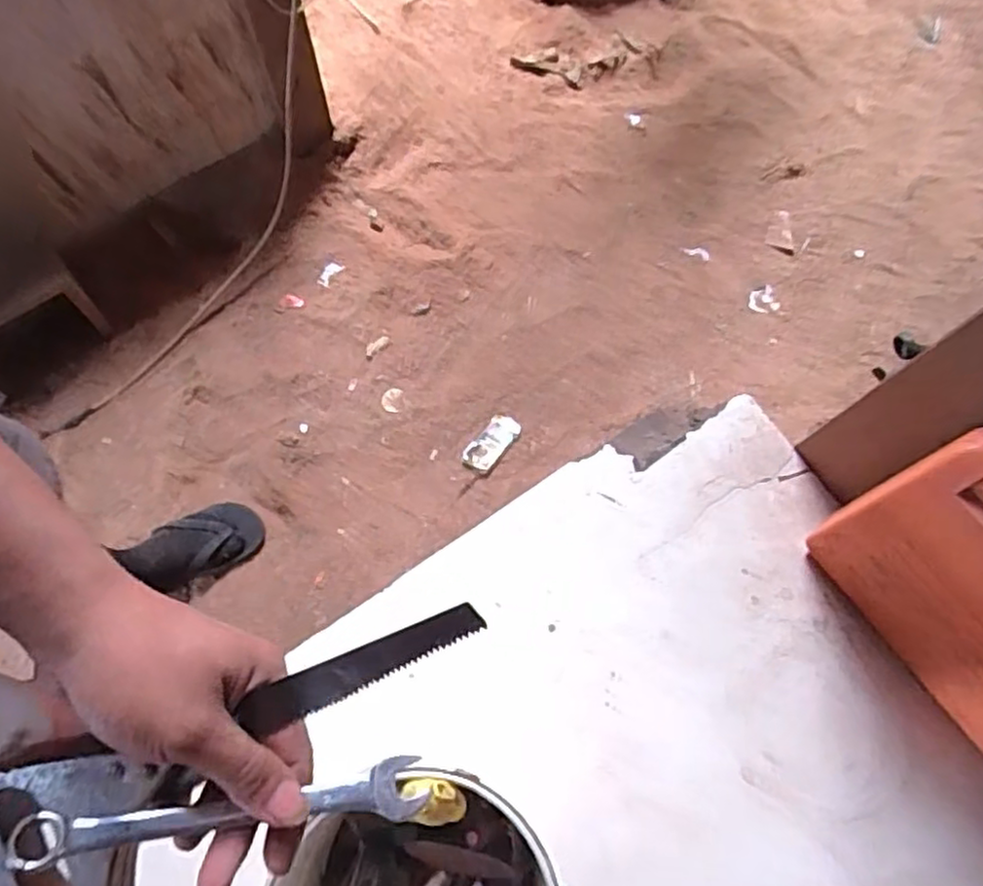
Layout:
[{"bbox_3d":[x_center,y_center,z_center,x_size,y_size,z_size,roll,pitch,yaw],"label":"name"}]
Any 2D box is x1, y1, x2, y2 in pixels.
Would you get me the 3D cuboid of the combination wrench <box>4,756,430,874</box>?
[{"bbox_3d":[-0.118,0.166,0.313,0.176,0.015,0.026,-1,74,-10],"label":"combination wrench"}]

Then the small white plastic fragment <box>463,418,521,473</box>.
[{"bbox_3d":[0.001,0.001,1.313,0.058,0.022,0.121,38,73,13],"label":"small white plastic fragment"}]

